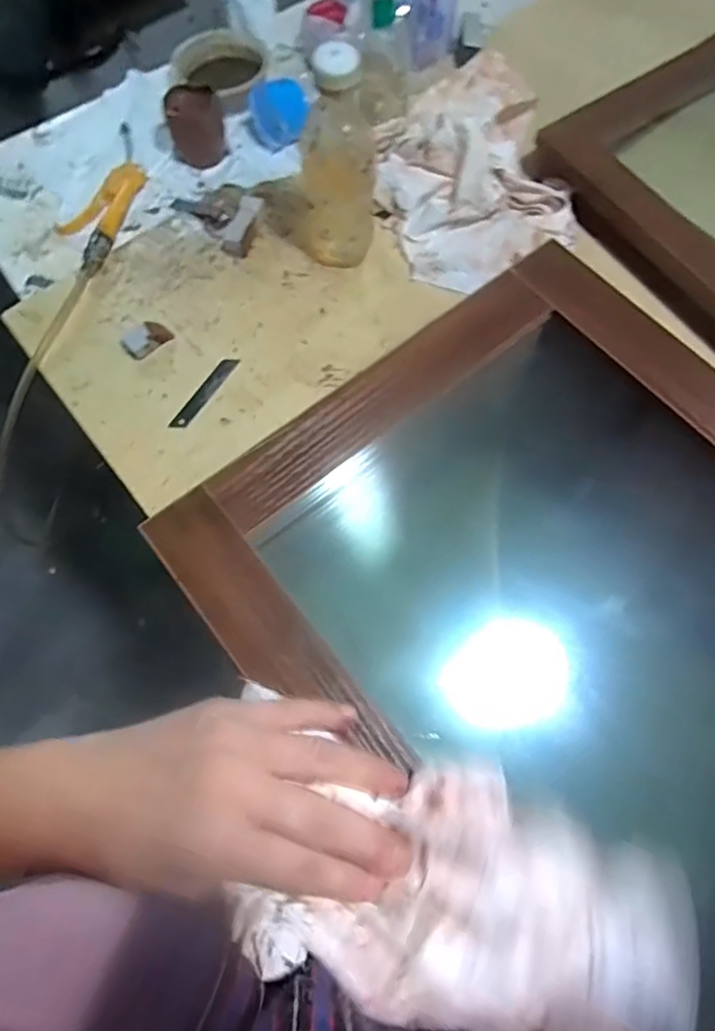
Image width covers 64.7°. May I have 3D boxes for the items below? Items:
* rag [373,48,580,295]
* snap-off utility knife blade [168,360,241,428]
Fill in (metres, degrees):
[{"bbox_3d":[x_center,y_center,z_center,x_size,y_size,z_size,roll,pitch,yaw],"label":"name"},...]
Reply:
[{"bbox_3d":[0.131,-0.381,0.636,0.215,0.088,0.250,-15,71,-5],"label":"rag"},{"bbox_3d":[-0.160,-0.128,0.592,0.019,0.004,0.098,31,73,10],"label":"snap-off utility knife blade"}]

